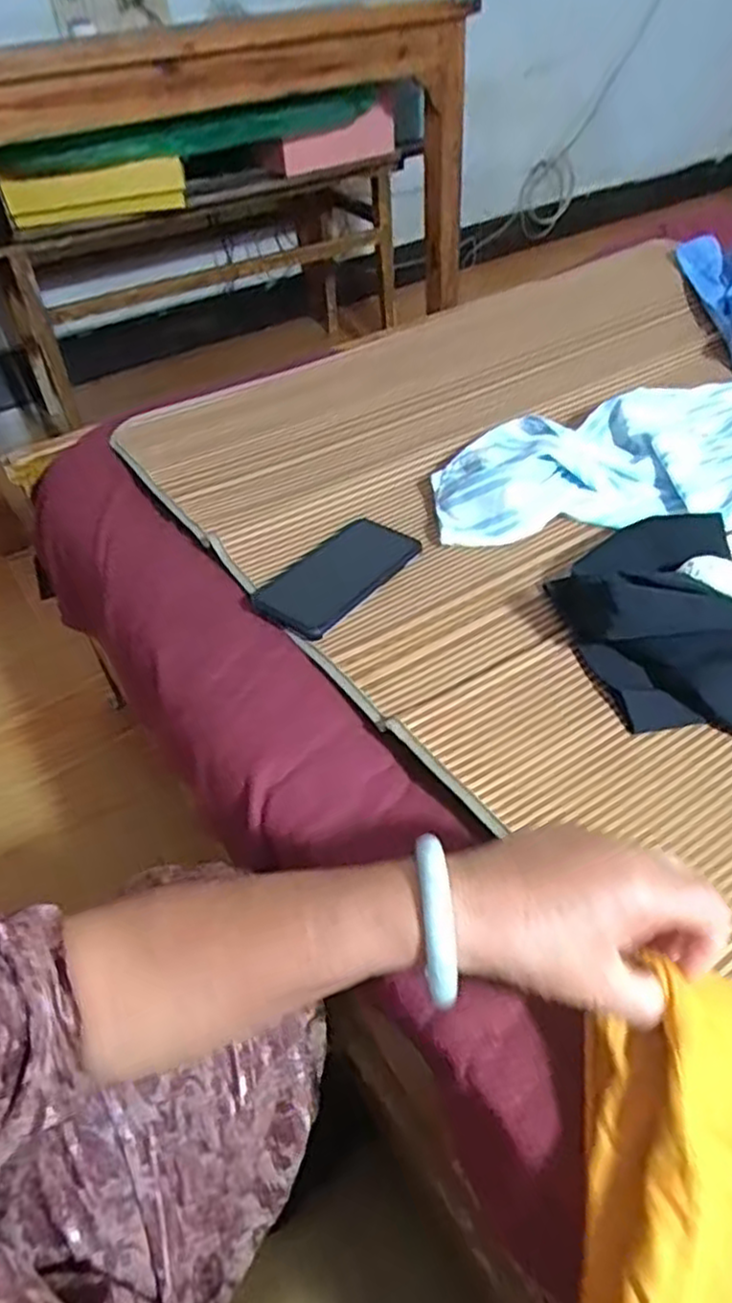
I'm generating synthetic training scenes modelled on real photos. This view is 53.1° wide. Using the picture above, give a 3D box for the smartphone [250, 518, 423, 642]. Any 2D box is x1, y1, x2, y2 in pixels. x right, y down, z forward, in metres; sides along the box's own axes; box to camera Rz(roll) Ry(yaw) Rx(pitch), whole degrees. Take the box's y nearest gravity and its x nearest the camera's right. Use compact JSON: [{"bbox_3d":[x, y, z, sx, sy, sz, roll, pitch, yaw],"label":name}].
[{"bbox_3d":[-0.025,-0.071,0.661,0.082,0.013,0.153,29,53,25],"label":"smartphone"}]

